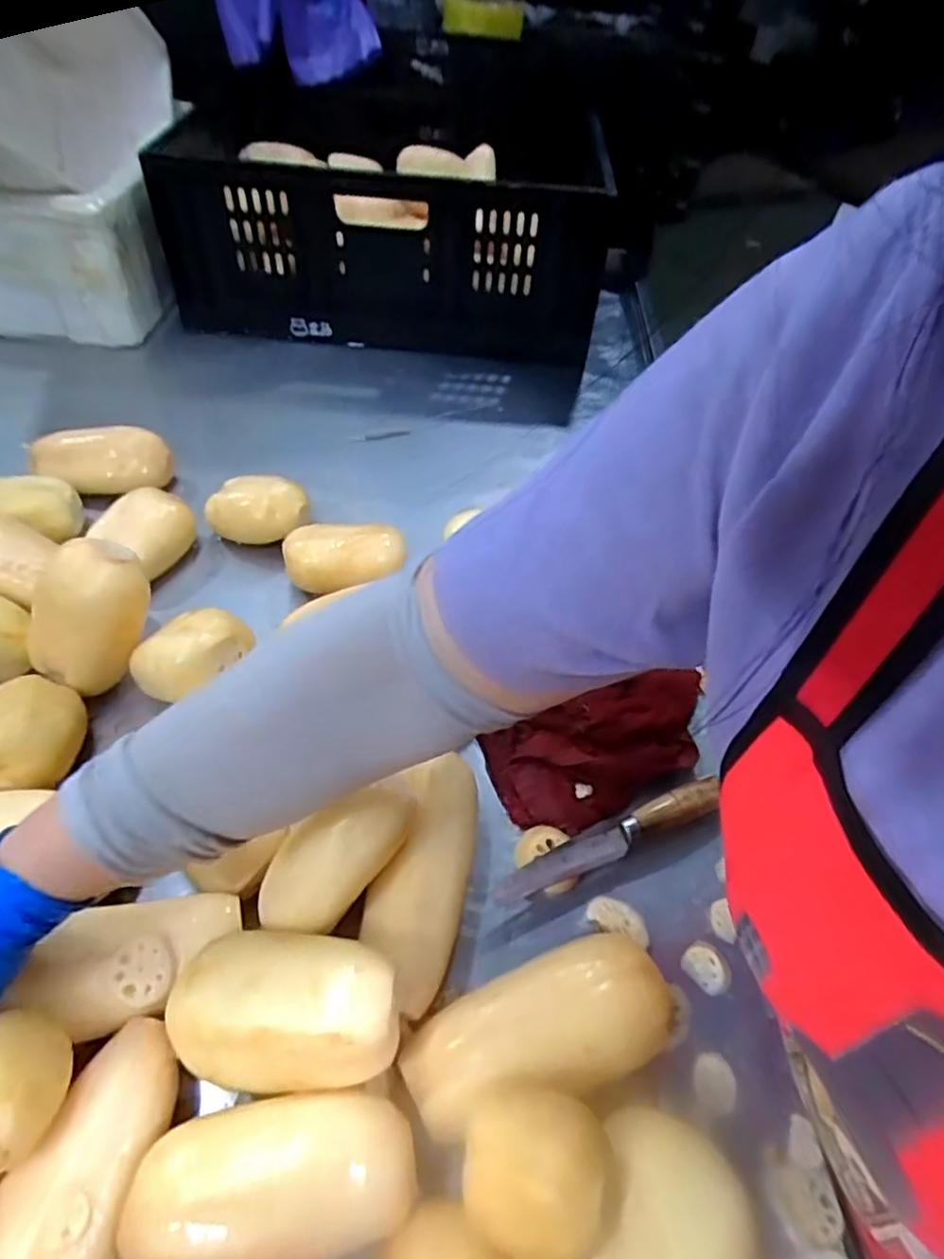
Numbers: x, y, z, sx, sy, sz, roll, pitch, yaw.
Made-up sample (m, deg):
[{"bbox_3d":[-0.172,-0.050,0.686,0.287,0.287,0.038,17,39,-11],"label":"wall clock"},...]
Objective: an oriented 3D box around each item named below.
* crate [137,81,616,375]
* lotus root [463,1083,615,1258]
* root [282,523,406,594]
[{"bbox_3d":[-0.114,-0.635,1.044,0.590,0.219,0.437,4,48,-1],"label":"crate"},{"bbox_3d":[0.031,0.263,0.327,0.066,0.048,0.065,2,49,-3],"label":"lotus root"},{"bbox_3d":[-0.123,-0.068,0.656,0.117,0.053,0.066,-8,49,-11],"label":"root"}]

